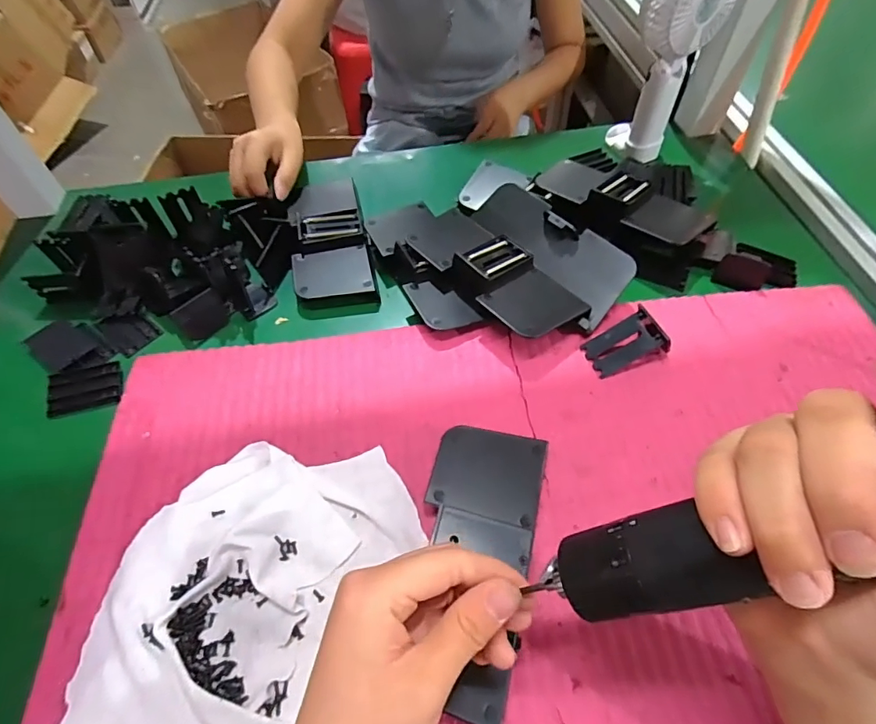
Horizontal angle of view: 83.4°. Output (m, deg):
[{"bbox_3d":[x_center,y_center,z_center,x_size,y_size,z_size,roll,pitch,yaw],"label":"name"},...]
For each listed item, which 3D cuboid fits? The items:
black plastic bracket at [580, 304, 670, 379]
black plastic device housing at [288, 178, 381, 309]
[{"bbox_3d":[0.149,-0.015,0.389,0.056,0.028,0.036,-23,58,-13],"label":"black plastic bracket"},{"bbox_3d":[-0.105,-0.127,0.479,0.073,0.022,0.170,-10,56,-6],"label":"black plastic device housing"}]

